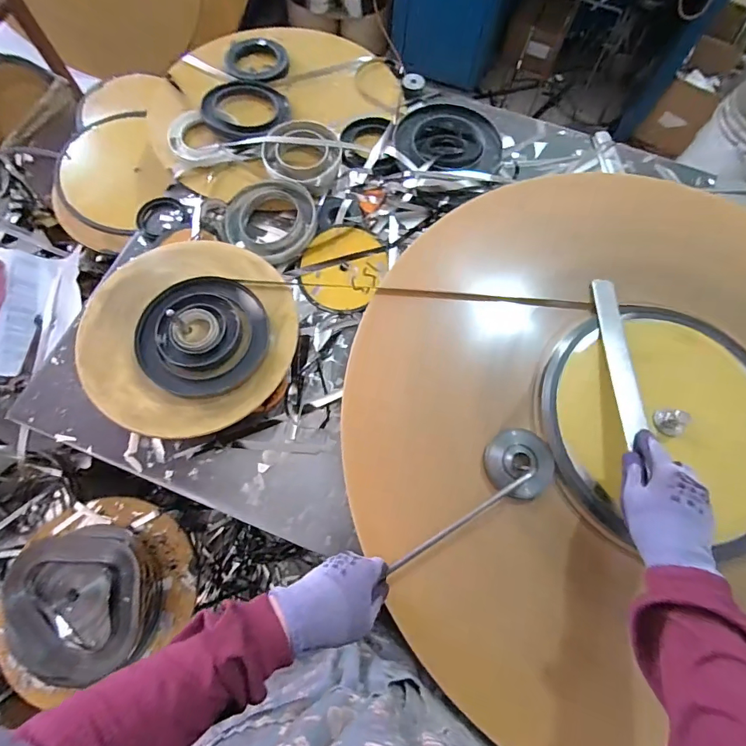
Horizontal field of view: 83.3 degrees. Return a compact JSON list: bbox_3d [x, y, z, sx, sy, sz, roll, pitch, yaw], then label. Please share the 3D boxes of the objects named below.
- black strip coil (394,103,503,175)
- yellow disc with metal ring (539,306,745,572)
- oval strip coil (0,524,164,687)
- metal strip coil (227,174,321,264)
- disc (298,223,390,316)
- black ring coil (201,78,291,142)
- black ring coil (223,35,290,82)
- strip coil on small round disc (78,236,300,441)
[{"bbox_3d":[0.133,-0.416,0.733,0.180,0.024,0.155,-5,71,-3],"label":"black strip coil"},{"bbox_3d":[0.375,0.065,0.528,0.319,0.059,0.324,-31,74,-12],"label":"yellow disc with metal ring"},{"bbox_3d":[-0.500,0.386,0.727,0.228,0.080,0.234,-13,71,-6],"label":"oval strip coil"},{"bbox_3d":[-0.163,-0.247,0.672,0.150,0.035,0.133,36,73,11],"label":"metal strip coil"},{"bbox_3d":[-0.047,-0.165,0.660,0.126,0.014,0.141,28,78,9],"label":"disc"},{"bbox_3d":[-0.231,-0.481,0.760,0.141,0.024,0.147,0,70,-1],"label":"black ring coil"},{"bbox_3d":[-0.227,-0.598,0.810,0.114,0.029,0.113,0,70,-1],"label":"black ring coil"},{"bbox_3d":[-0.249,-0.058,0.575,0.274,0.037,0.273,0,70,-1],"label":"strip coil on small round disc"}]

